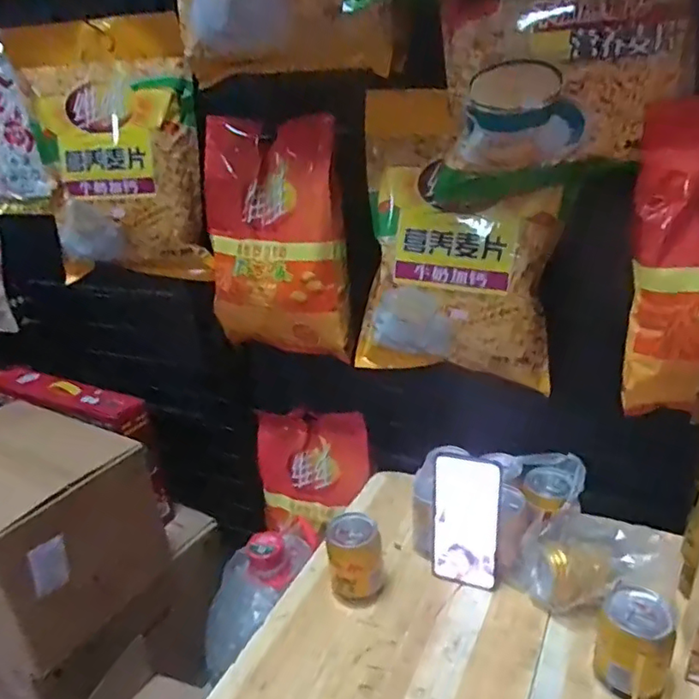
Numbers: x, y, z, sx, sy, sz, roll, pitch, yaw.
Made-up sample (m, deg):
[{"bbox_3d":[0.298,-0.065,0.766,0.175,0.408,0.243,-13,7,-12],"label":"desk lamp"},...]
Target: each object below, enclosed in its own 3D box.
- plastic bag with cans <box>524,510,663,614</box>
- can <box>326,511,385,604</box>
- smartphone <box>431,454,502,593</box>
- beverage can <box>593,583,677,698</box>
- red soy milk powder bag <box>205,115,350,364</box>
[{"bbox_3d":[0.257,0.240,0.634,0.129,0.104,0.081,18,33,42],"label":"plastic bag with cans"},{"bbox_3d":[0.007,0.250,0.687,0.062,0.088,0.068,-5,24,2],"label":"can"},{"bbox_3d":[0.137,0.202,0.679,0.075,0.163,0.009,6,14,22],"label":"smartphone"},{"bbox_3d":[0.272,0.283,0.552,0.062,0.091,0.066,-5,24,2],"label":"beverage can"},{"bbox_3d":[-0.118,-0.156,0.870,0.229,0.330,0.062,8,28,29],"label":"red soy milk powder bag"}]

